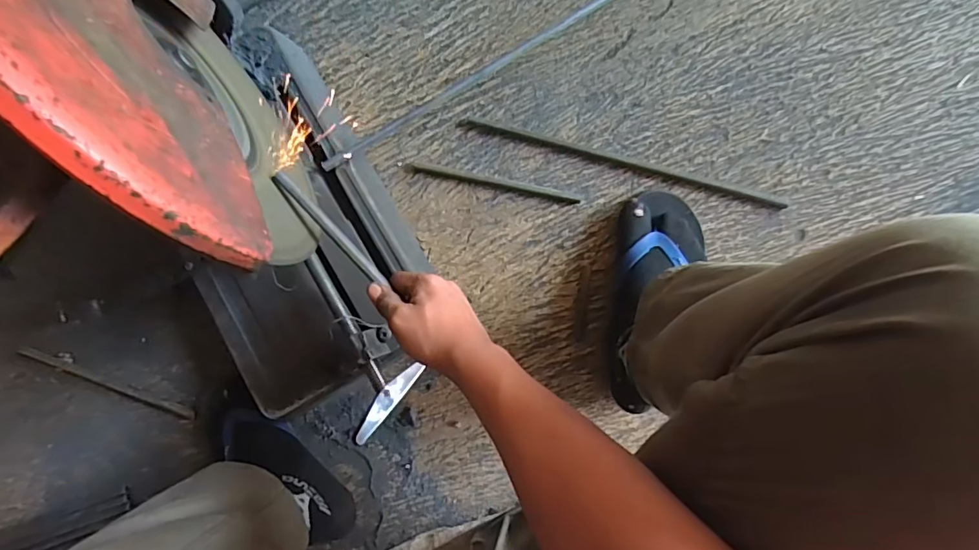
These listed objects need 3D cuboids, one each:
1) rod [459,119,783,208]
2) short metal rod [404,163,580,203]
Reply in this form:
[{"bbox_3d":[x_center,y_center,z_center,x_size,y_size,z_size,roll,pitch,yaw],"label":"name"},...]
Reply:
[{"bbox_3d":[0.158,-0.142,0.623,0.409,0.008,0.011,17,90,7],"label":"rod"},{"bbox_3d":[0.002,-0.120,0.641,0.226,0.004,0.011,13,89,7],"label":"short metal rod"}]

